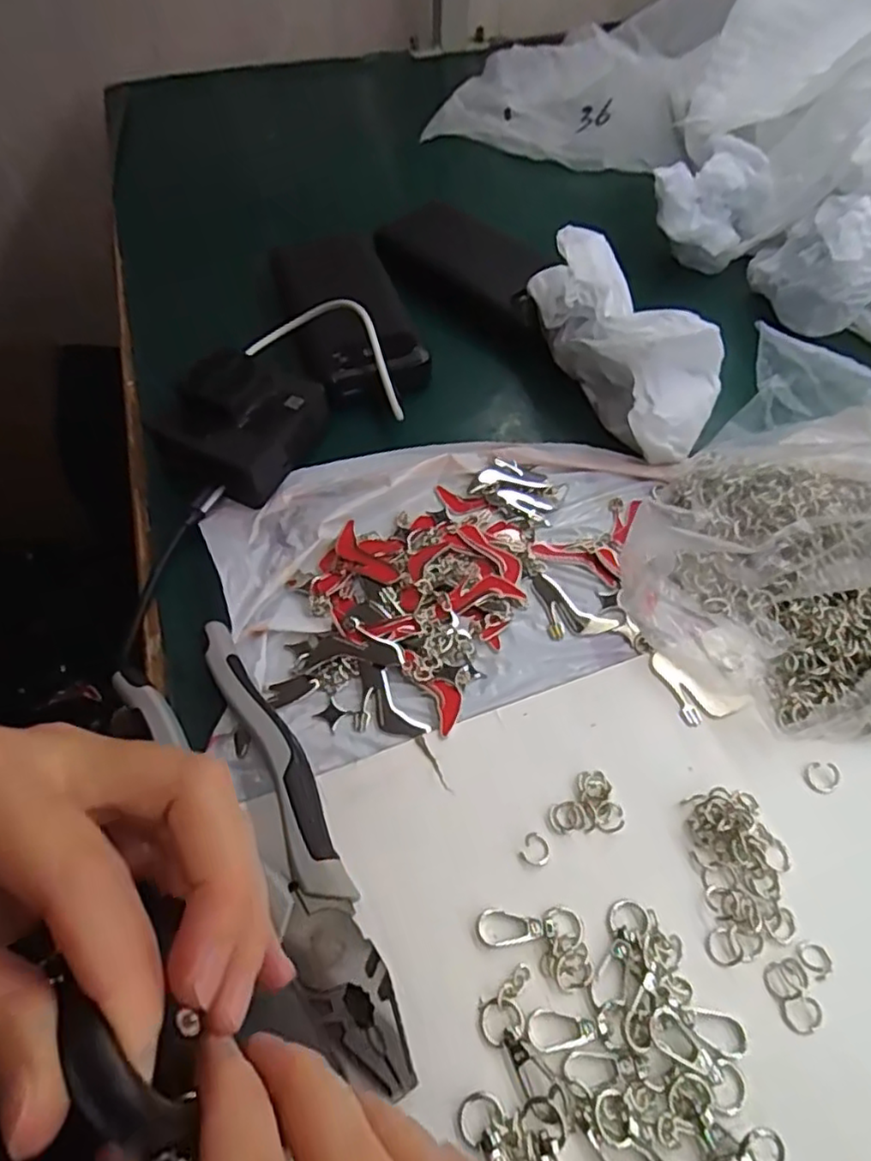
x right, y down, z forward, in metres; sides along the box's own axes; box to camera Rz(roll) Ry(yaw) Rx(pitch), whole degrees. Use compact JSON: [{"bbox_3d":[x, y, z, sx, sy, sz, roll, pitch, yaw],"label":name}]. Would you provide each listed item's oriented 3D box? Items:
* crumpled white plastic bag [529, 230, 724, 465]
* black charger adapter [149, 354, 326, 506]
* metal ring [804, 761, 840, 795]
[{"bbox_3d":[0.114,-0.143,0.393,0.067,0.068,0.144,-20,59,-12],"label":"crumpled white plastic bag"},{"bbox_3d":[-0.109,-0.092,0.375,0.066,0.047,0.076,26,61,17],"label":"black charger adapter"},{"bbox_3d":[0.168,0.085,0.288,0.014,0.004,0.013,-22,60,-12],"label":"metal ring"}]

